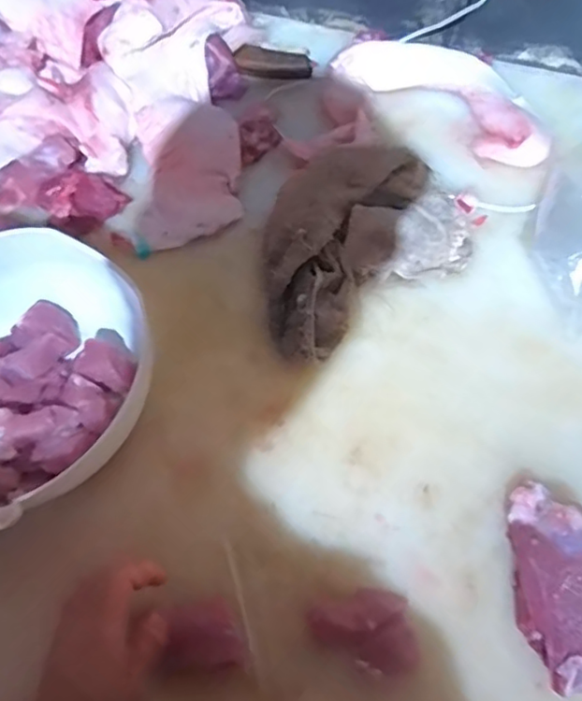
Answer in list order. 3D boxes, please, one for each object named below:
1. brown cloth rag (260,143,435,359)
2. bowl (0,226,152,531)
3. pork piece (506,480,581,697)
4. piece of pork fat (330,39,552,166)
[{"bbox_3d":[0.028,-0.100,0.578,0.126,0.066,0.204,25,71,10],"label":"brown cloth rag"},{"bbox_3d":[-0.225,0.029,0.512,0.213,0.099,0.219,0,68,0],"label":"bowl"},{"bbox_3d":[0.205,0.176,0.476,0.065,0.051,0.143,-5,68,-1],"label":"pork piece"},{"bbox_3d":[0.176,-0.283,0.668,0.232,0.035,0.108,31,72,12],"label":"piece of pork fat"}]

